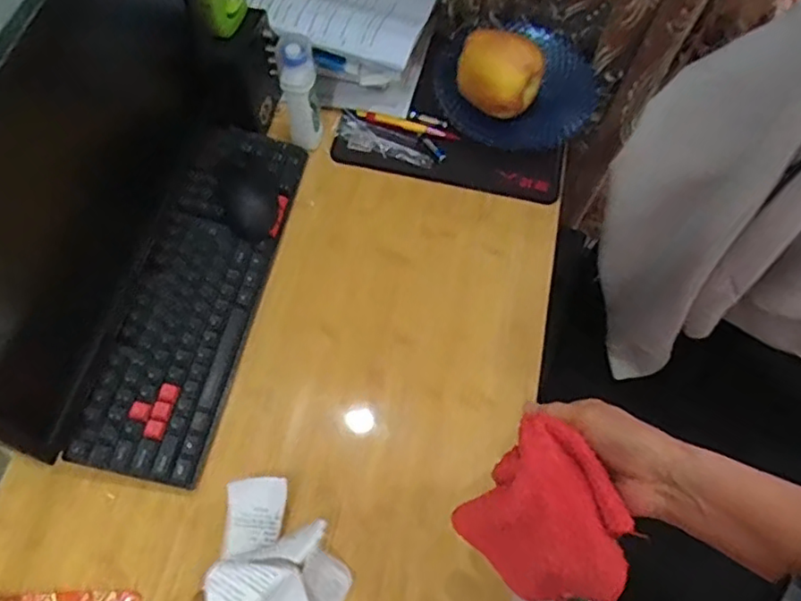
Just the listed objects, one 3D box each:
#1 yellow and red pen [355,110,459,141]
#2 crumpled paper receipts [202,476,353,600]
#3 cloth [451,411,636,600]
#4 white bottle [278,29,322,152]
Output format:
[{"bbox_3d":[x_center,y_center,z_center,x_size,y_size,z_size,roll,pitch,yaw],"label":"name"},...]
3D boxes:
[{"bbox_3d":[0.009,-0.231,0.814,0.140,0.009,0.014,19,64,5],"label":"yellow and red pen"},{"bbox_3d":[-0.095,0.253,0.522,0.100,0.095,0.208,-19,67,-12],"label":"crumpled paper receipts"},{"bbox_3d":[0.108,0.161,0.451,0.087,0.084,0.115,-40,73,-20],"label":"cloth"},{"bbox_3d":[-0.119,-0.242,0.738,0.038,0.147,0.034,-11,65,-9],"label":"white bottle"}]

